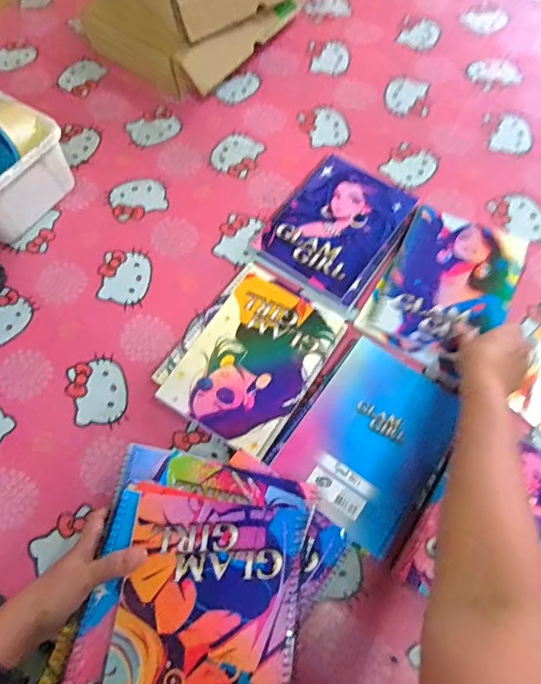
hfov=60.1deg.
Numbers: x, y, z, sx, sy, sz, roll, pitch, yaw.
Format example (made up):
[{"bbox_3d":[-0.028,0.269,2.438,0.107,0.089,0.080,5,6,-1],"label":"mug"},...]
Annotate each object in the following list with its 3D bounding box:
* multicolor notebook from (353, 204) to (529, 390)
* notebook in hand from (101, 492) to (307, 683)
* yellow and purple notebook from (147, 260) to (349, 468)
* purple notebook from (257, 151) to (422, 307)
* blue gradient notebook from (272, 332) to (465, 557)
[{"bbox_3d":[0.220,-0.070,0.593,0.149,0.011,0.218,28,71,14],"label":"multicolor notebook"},{"bbox_3d":[-0.053,0.235,0.380,0.144,0.009,0.196,6,67,5],"label":"notebook in hand"},{"bbox_3d":[-0.024,0.015,0.570,0.163,0.015,0.205,30,71,14],"label":"yellow and purple notebook"},{"bbox_3d":[0.093,-0.158,0.643,0.158,0.017,0.191,32,72,15],"label":"purple notebook"},{"bbox_3d":[0.112,0.106,0.522,0.146,0.010,0.192,33,72,15],"label":"blue gradient notebook"}]

